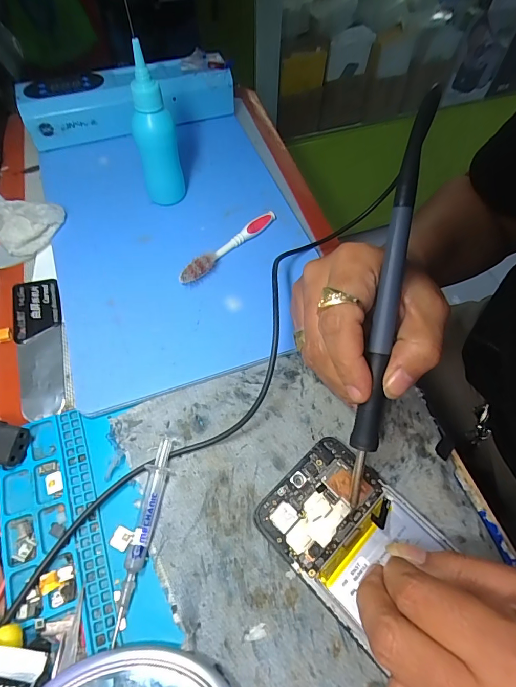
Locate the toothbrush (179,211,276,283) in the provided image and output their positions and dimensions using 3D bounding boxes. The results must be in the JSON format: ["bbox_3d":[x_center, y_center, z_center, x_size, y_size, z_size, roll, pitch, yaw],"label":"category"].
[{"bbox_3d":[-0.022,-0.082,0.324,0.012,0.015,0.106,42,66,19],"label":"toothbrush"}]

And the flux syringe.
[{"bbox_3d":[-0.067,0.106,0.222,0.013,0.008,0.104,10,60,2],"label":"flux syringe"}]

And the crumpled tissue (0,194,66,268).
[{"bbox_3d":[-0.195,-0.100,0.321,0.063,0.028,0.050,-26,65,-17],"label":"crumpled tissue"}]

